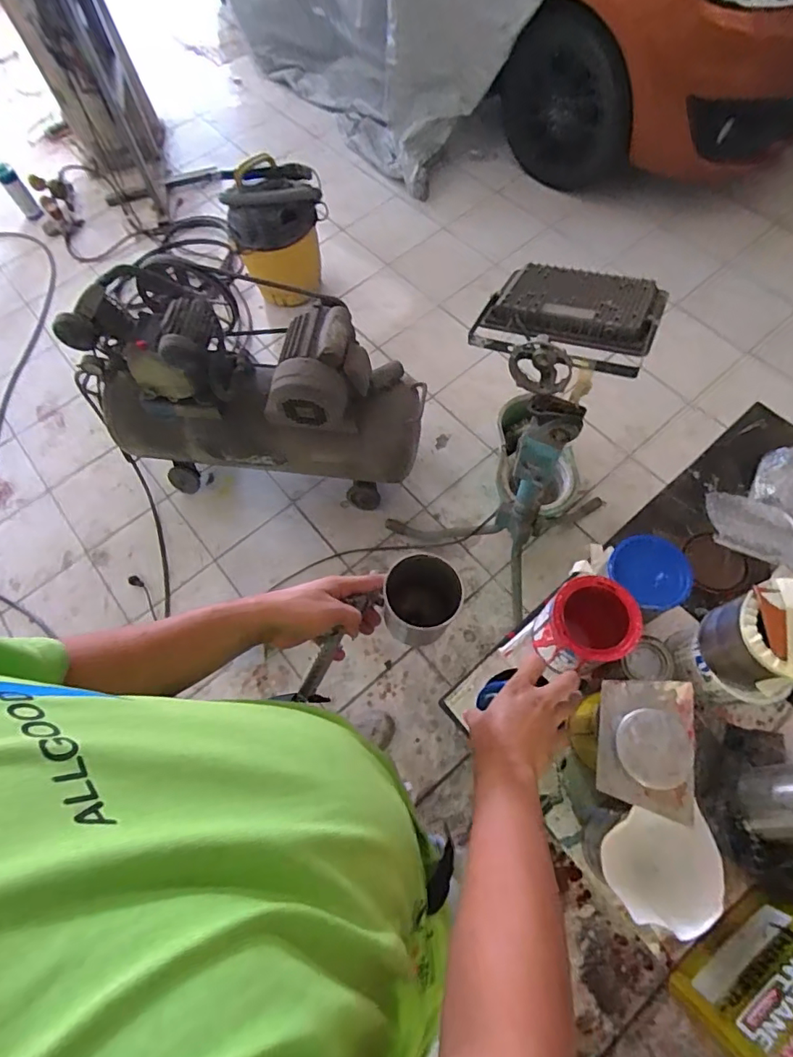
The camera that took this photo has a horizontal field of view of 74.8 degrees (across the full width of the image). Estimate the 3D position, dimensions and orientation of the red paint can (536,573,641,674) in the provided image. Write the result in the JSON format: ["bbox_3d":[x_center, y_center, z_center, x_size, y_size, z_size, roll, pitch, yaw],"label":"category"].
[{"bbox_3d":[0.243,0.128,0.684,0.099,0.131,0.103,0,68,1],"label":"red paint can"}]

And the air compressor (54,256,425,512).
[{"bbox_3d":[-0.380,-0.388,1.446,0.911,0.646,0.342,7,68,8],"label":"air compressor"}]

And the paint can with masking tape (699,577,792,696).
[{"bbox_3d":[0.392,0.116,0.546,0.092,0.118,0.100,-2,67,4],"label":"paint can with masking tape"}]

